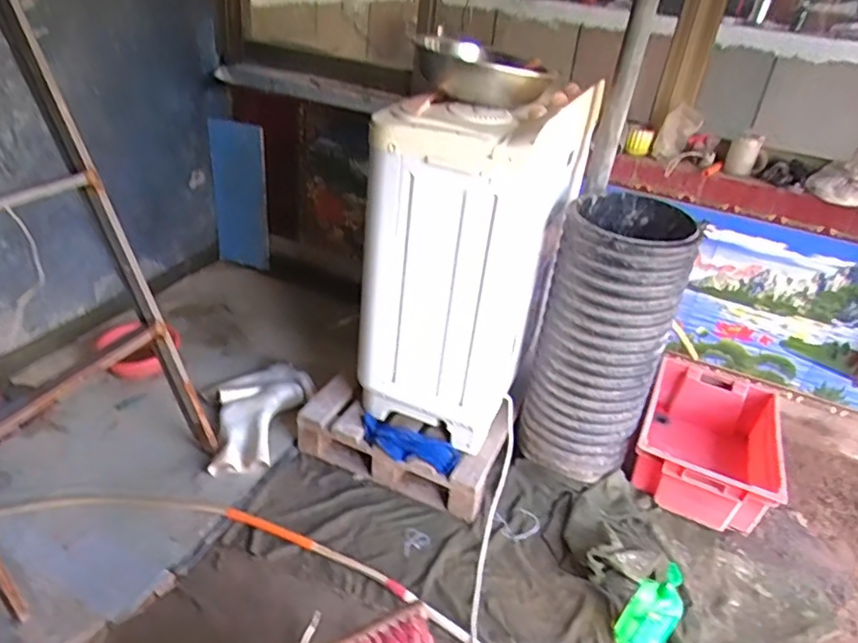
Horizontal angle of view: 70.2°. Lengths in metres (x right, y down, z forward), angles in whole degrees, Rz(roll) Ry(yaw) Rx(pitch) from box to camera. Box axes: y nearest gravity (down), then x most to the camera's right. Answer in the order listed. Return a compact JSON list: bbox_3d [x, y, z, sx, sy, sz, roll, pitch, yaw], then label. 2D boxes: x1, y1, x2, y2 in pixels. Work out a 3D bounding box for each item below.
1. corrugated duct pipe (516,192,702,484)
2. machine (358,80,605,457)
[{"bbox_3d":[0.470,0.053,1.709,0.332,0.716,0.329,12,32,9],"label":"corrugated duct pipe"},{"bbox_3d":[0.094,-0.197,1.726,0.475,0.821,0.549,17,33,17],"label":"machine"}]

